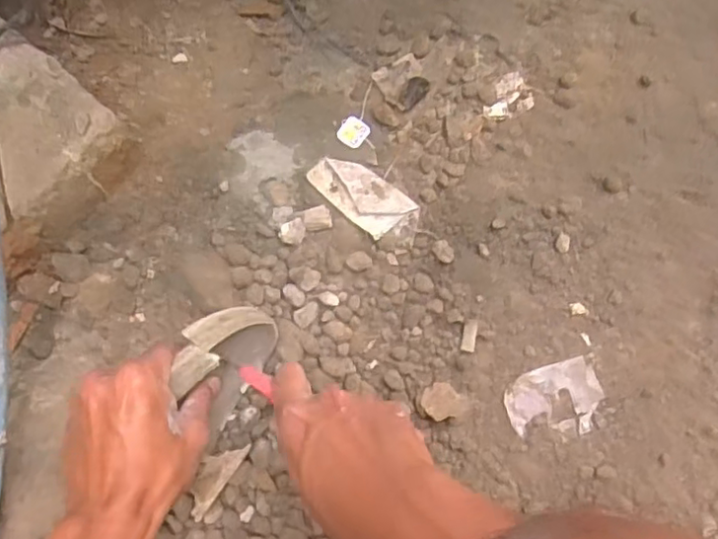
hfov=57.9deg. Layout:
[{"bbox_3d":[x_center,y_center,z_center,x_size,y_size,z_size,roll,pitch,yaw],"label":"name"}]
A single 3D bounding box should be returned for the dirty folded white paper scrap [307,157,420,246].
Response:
[{"bbox_3d":[0.006,-0.060,0.555,0.102,0.010,0.044,37,79,8],"label":"dirty folded white paper scrap"}]

